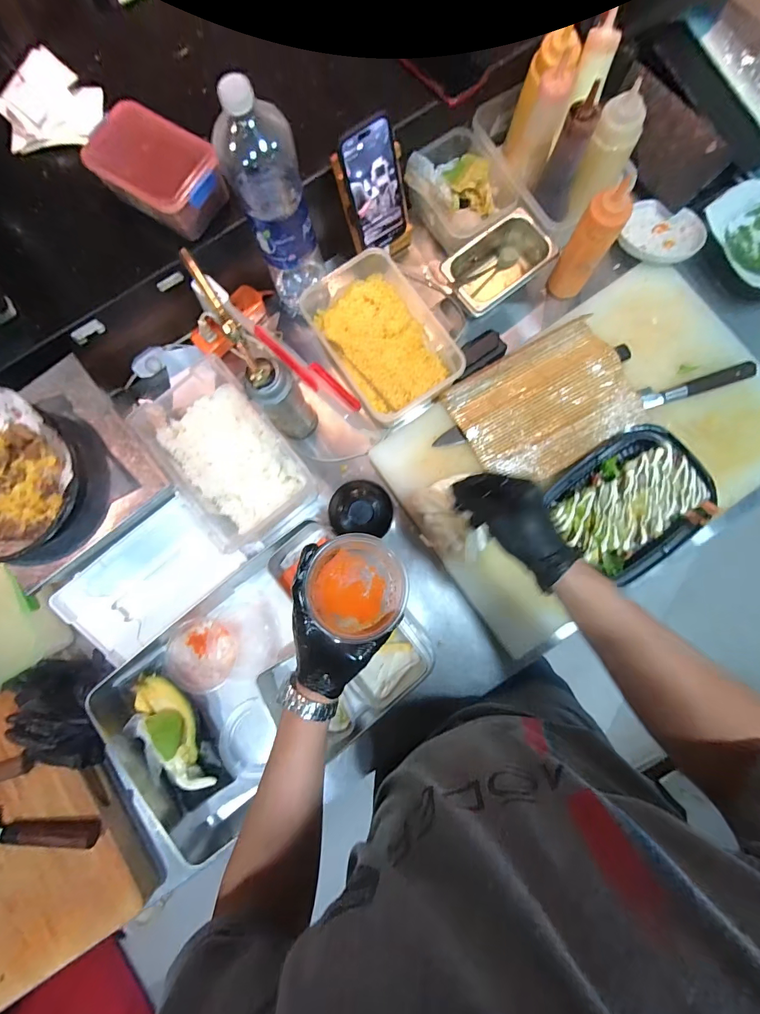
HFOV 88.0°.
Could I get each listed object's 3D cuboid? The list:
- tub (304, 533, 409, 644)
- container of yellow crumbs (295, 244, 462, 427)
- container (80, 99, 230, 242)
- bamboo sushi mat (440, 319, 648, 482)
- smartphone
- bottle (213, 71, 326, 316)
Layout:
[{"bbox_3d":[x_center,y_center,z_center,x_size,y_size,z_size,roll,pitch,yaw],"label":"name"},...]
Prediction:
[{"bbox_3d":[-0.021,0.084,0.430,0.102,0.058,0.103,0,83,3],"label":"tub"},{"bbox_3d":[-0.006,-0.281,0.648,0.168,0.058,0.280,-34,82,-2],"label":"container of yellow crumbs"},{"bbox_3d":[-0.287,-0.441,0.527,0.170,0.072,0.107,29,85,6],"label":"container"},{"bbox_3d":[0.265,-0.164,0.627,0.265,0.014,0.198,-28,82,-1],"label":"bamboo sushi mat"},{"bbox_3d":[-0.005,-0.469,0.580,0.082,0.155,0.008,-31,66,-1],"label":"smartphone"},{"bbox_3d":[-0.138,-0.390,0.545,0.090,0.313,0.074,-18,82,0],"label":"bottle"}]

